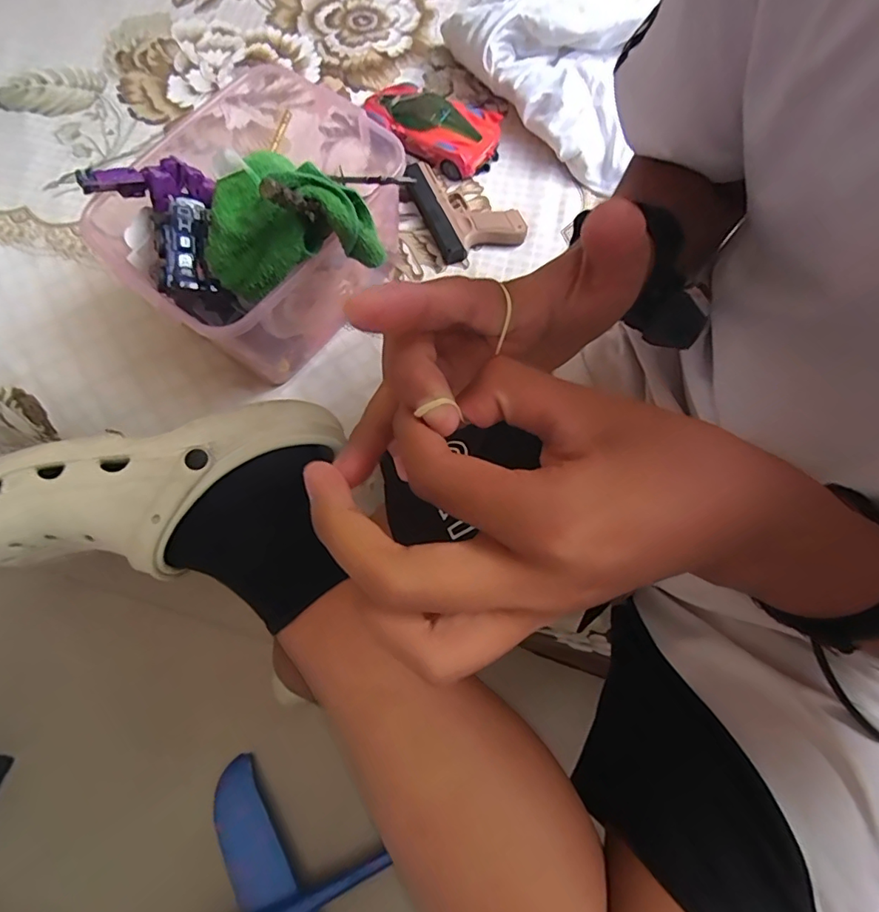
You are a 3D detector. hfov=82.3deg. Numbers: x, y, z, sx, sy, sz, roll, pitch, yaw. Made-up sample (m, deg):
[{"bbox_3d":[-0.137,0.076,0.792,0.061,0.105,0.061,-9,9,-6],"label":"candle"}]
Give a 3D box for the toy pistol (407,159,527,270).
[{"bbox_3d":[0.026,-0.306,0.614,0.100,0.027,0.147,-24,72,-6],"label":"toy pistol"}]

